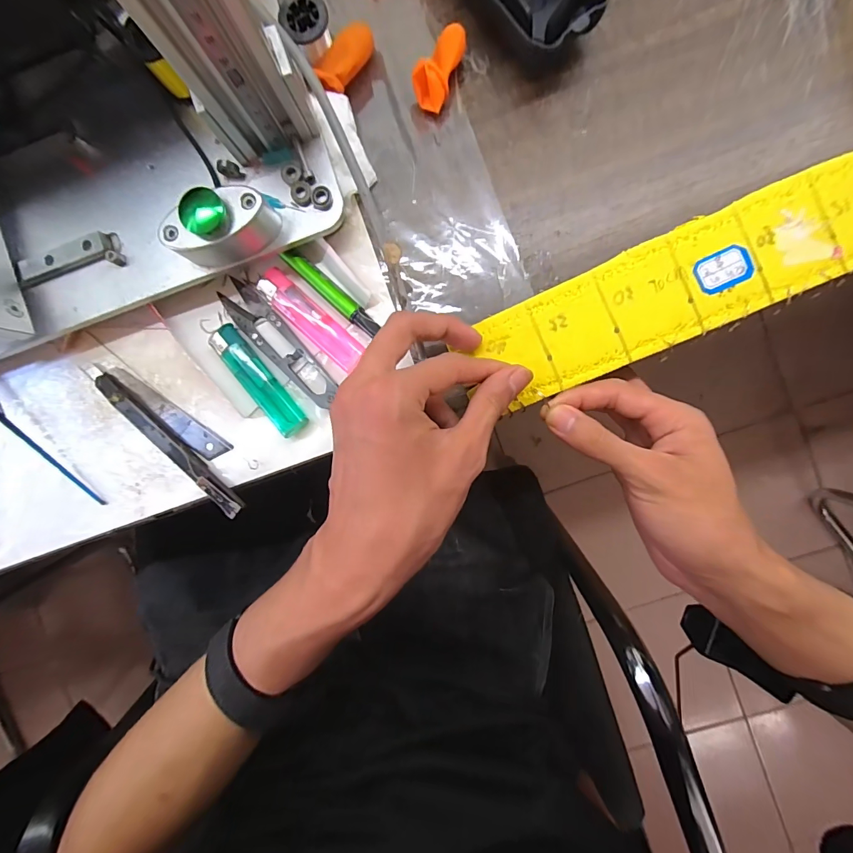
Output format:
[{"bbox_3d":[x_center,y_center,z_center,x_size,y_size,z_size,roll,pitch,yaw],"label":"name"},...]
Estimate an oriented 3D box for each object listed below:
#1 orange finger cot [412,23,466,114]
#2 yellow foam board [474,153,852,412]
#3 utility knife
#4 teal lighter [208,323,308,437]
[{"bbox_3d":[0.009,-0.208,0.239,0.019,0.022,0.041,30,95,2],"label":"orange finger cot"},{"bbox_3d":[0.190,-0.099,0.228,0.319,0.004,0.057,-23,91,5],"label":"yellow foam board"},{"bbox_3d":[-0.167,0.007,0.259,0.134,0.015,0.012,41,95,1],"label":"utility knife"},{"bbox_3d":[-0.104,-0.028,0.255,0.018,0.010,0.078,-39,90,5],"label":"teal lighter"}]

